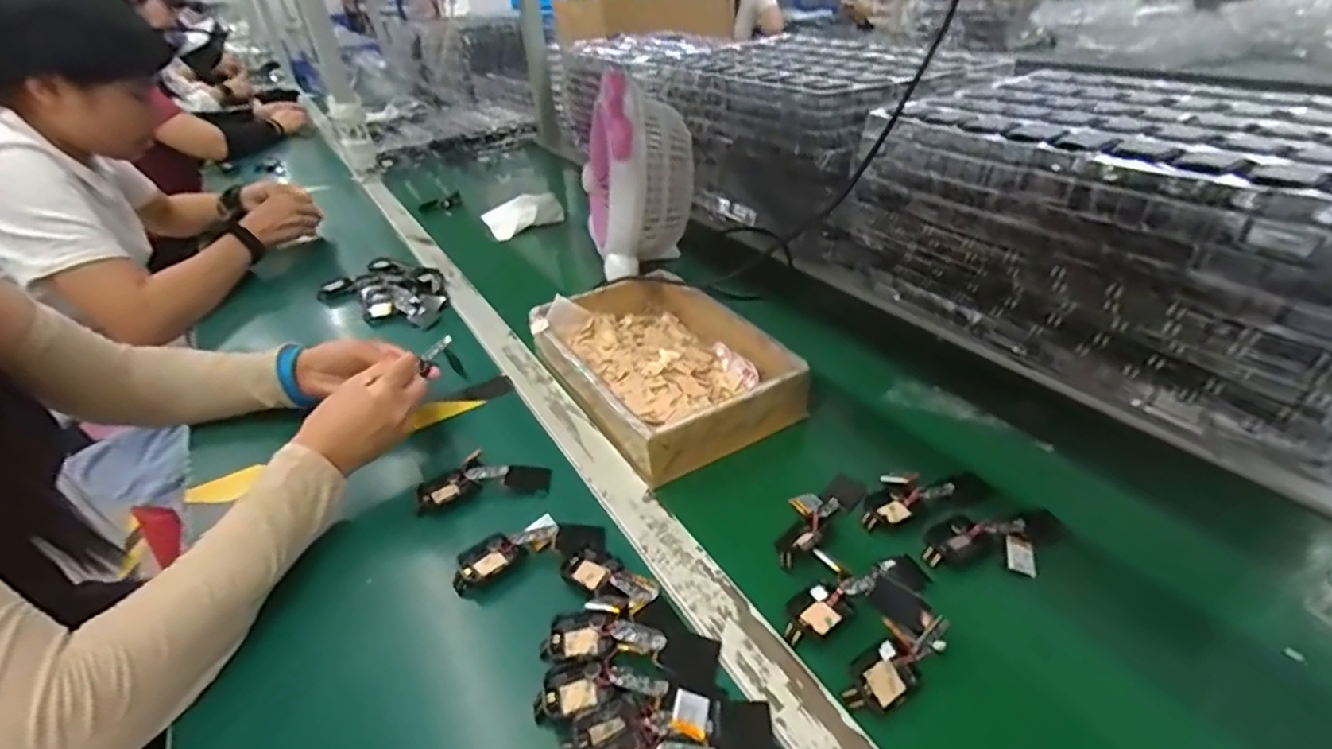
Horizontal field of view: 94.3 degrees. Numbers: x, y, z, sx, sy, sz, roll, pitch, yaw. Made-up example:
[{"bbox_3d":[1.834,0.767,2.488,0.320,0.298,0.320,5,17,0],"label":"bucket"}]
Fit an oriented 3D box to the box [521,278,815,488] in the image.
[{"bbox_3d":[-0.003,-0.017,0.642,0.192,0.060,0.271,-22,37,-25],"label":"box"}]

